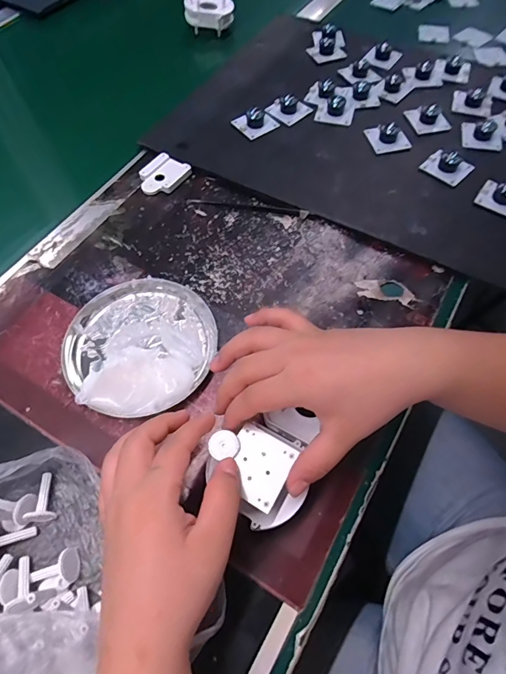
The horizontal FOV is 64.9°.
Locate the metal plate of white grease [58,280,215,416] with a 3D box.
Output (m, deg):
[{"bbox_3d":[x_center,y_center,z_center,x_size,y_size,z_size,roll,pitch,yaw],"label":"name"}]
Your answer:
[{"bbox_3d":[-0.098,0.001,0.339,0.127,0.027,0.126,0,61,1],"label":"metal plate of white grease"}]

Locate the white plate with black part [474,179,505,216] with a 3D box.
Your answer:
[{"bbox_3d":[0.254,-0.143,0.403,0.044,0.020,0.031,32,66,17],"label":"white plate with black part"}]

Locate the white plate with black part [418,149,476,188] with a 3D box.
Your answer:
[{"bbox_3d":[0.209,-0.187,0.427,0.035,0.019,0.046,-39,67,-18],"label":"white plate with black part"}]

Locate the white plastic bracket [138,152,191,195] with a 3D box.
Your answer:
[{"bbox_3d":[-0.101,-0.179,0.442,0.047,0.011,0.054,28,65,15],"label":"white plastic bracket"}]

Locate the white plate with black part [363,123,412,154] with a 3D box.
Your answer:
[{"bbox_3d":[0.156,-0.232,0.456,0.040,0.018,0.039,-11,62,-5],"label":"white plate with black part"}]

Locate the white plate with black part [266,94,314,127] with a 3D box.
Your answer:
[{"bbox_3d":[0.043,-0.285,0.482,0.043,0.022,0.044,37,68,19],"label":"white plate with black part"}]

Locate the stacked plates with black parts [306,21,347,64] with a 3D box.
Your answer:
[{"bbox_3d":[0.104,-0.410,0.555,0.051,0.017,0.082,4,61,3],"label":"stacked plates with black parts"}]

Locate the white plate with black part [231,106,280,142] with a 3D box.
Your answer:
[{"bbox_3d":[0.003,-0.260,0.472,0.046,0.019,0.040,-34,66,-16],"label":"white plate with black part"}]

